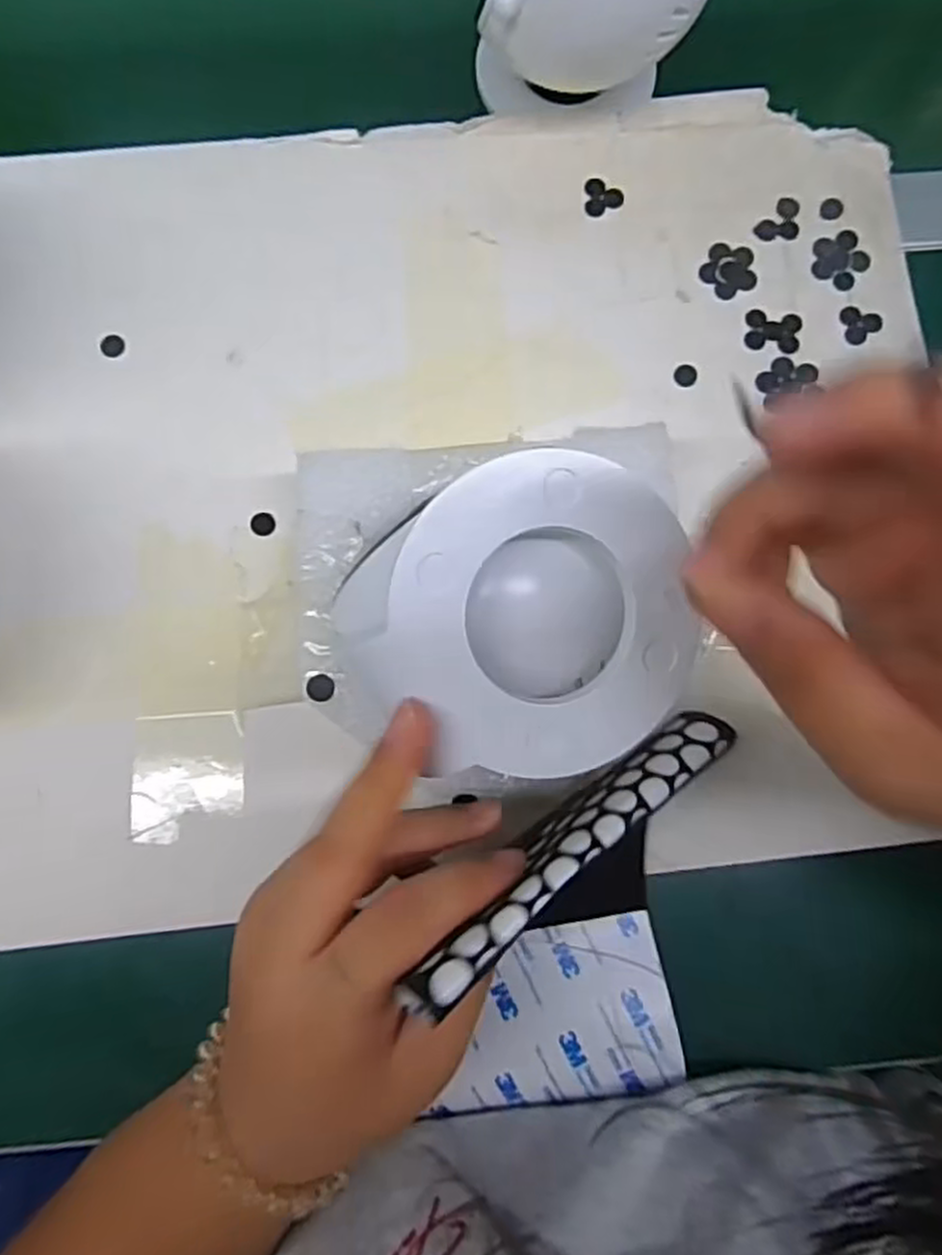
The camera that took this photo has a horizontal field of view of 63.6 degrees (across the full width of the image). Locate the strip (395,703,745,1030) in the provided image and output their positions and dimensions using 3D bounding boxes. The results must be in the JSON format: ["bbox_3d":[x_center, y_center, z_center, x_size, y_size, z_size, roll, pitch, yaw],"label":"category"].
[{"bbox_3d":[0.030,0.057,0.210,0.120,0.005,0.020,-31,41,-29],"label":"strip"}]

